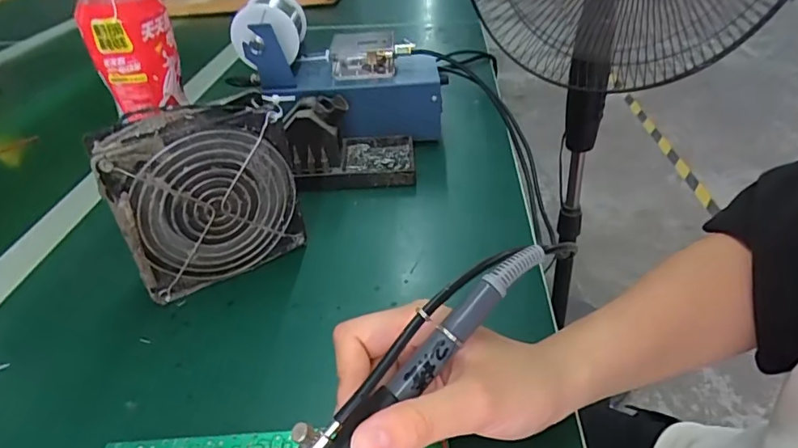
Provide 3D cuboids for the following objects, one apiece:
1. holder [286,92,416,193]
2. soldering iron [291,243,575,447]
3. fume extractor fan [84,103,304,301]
[{"bbox_3d":[-0.047,-0.080,0.486,0.123,0.072,0.076,-3,36,-2],"label":"holder"},{"bbox_3d":[-0.006,0.069,0.213,0.210,0.036,0.024,-44,50,-15],"label":"soldering iron"},{"bbox_3d":[-0.136,-0.019,0.364,0.118,0.122,0.039,-22,41,-26],"label":"fume extractor fan"}]

